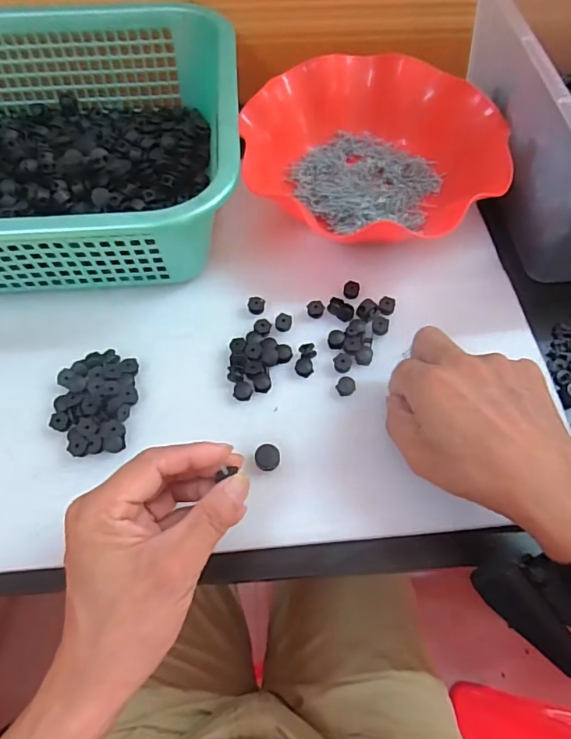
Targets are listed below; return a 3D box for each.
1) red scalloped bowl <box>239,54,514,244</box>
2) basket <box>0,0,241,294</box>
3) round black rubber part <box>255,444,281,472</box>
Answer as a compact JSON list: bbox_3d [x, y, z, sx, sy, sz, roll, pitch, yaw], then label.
[{"bbox_3d":[0.080,-0.197,0.464,0.207,0.066,0.211,0,61,0],"label":"red scalloped bowl"},{"bbox_3d":[-0.232,-0.193,0.434,0.381,0.095,0.293,-5,61,-3],"label":"basket"},{"bbox_3d":[-0.012,0.061,0.348,0.016,0.010,0.017,-1,61,-1],"label":"round black rubber part"}]

